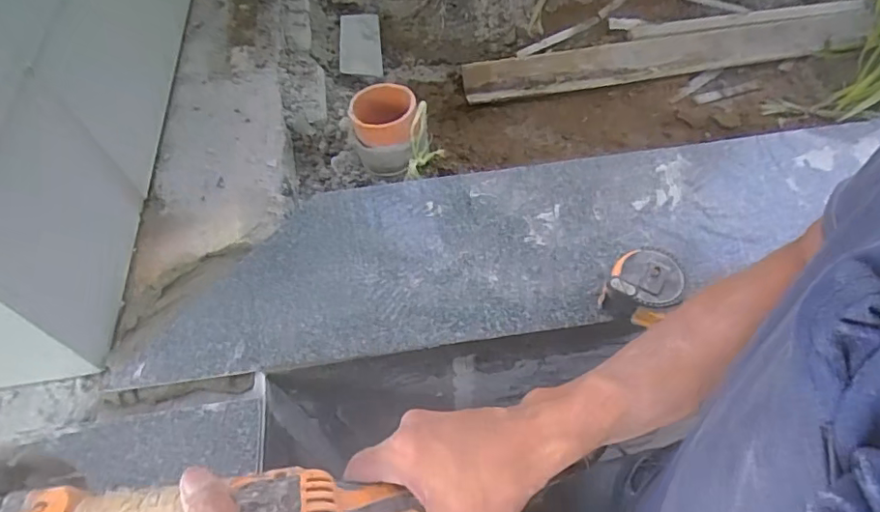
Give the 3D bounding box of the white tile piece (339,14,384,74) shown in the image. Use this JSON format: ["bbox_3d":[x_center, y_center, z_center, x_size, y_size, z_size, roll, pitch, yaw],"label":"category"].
[{"bbox_3d":[-0.144,-0.382,0.961,0.075,0.015,0.185,-10,55,3],"label":"white tile piece"}]

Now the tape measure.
[{"bbox_3d":[0.192,0.032,0.512,0.065,0.045,0.068,-1,57,2],"label":"tape measure"}]

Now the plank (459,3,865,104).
[{"bbox_3d":[0.355,-0.315,0.849,0.631,0.022,0.069,-8,86,-1],"label":"plank"}]

